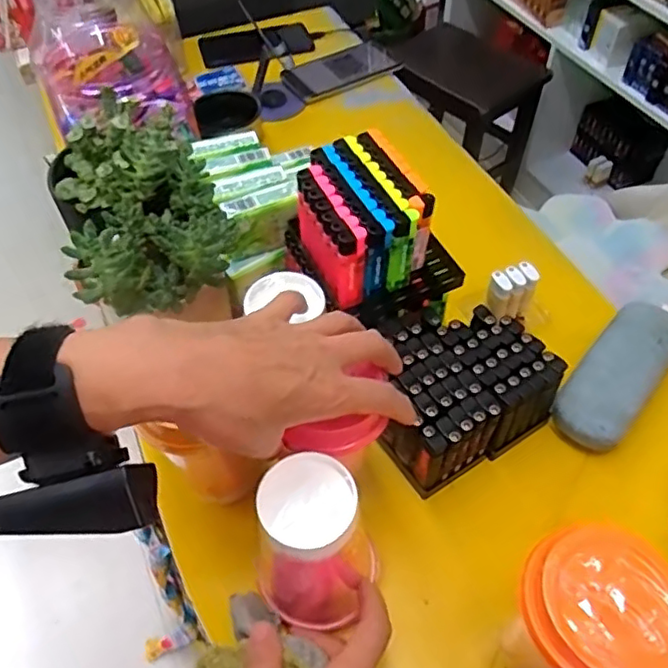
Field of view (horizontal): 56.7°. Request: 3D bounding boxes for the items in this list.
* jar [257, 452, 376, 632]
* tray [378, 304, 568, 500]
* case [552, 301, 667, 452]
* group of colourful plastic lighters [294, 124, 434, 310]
[{"bbox_3d":[-0.013,0.135,0.383,0.066,0.130,0.051,29,52,21],"label":"jar"},{"bbox_3d":[0.095,0.040,0.496,0.130,0.072,0.112,-25,56,-17],"label":"tray"},{"bbox_3d":[0.243,0.034,0.523,0.061,0.046,0.151,35,61,25],"label":"case"},{"bbox_3d":[0.018,-0.092,0.491,0.090,0.074,0.108,-22,56,-15],"label":"group of colourful plastic lighters"}]

